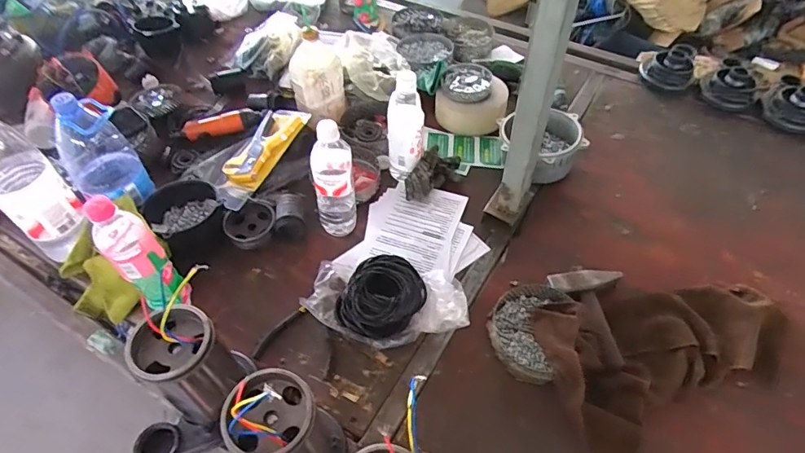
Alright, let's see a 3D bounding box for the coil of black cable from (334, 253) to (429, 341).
[{"bbox_3d":[-0.032,0.108,0.728,0.110,0.068,0.124,38,61,26],"label":"coil of black cable"}]

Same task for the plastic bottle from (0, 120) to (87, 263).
[{"bbox_3d":[-0.559,-0.061,0.708,0.074,0.284,0.086,34,59,24],"label":"plastic bottle"}]

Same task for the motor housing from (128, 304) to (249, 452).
[{"bbox_3d":[-0.273,0.194,0.563,0.085,0.192,0.152,24,56,18],"label":"motor housing"}]

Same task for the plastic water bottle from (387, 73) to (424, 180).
[{"bbox_3d":[0.006,-0.168,0.855,0.057,0.206,0.055,-20,55,-15],"label":"plastic water bottle"}]

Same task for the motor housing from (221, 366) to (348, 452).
[{"bbox_3d":[-0.145,0.264,0.527,0.088,0.192,0.155,22,55,16],"label":"motor housing"}]

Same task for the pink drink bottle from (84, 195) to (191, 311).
[{"bbox_3d":[-0.360,0.051,0.664,0.062,0.229,0.061,-38,61,-26],"label":"pink drink bottle"}]

